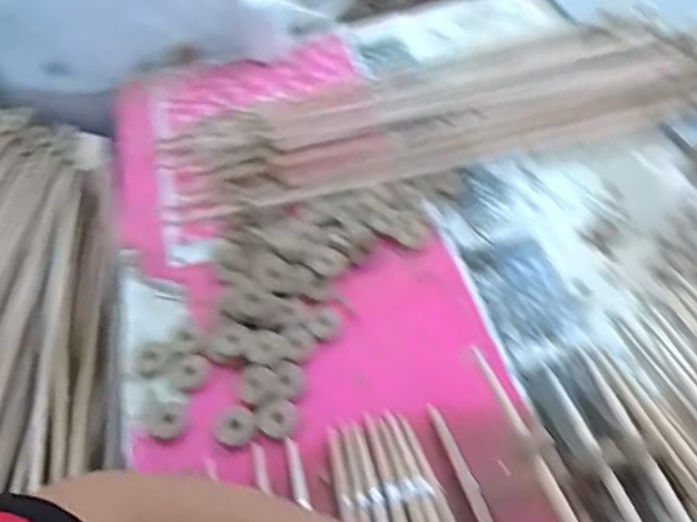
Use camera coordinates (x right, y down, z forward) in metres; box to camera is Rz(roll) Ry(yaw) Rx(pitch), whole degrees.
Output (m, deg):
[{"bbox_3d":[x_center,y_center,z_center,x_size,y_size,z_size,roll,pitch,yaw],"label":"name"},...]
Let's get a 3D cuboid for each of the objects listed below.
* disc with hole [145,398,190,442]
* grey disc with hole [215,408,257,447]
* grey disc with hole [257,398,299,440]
[{"bbox_3d":[-0.164,0.143,0.555,0.036,0.012,0.037,-4,49,5],"label":"disc with hole"},{"bbox_3d":[-0.100,0.148,0.547,0.037,0.006,0.035,-4,49,5],"label":"grey disc with hole"},{"bbox_3d":[-0.063,0.141,0.545,0.036,0.004,0.036,-4,49,5],"label":"grey disc with hole"}]

